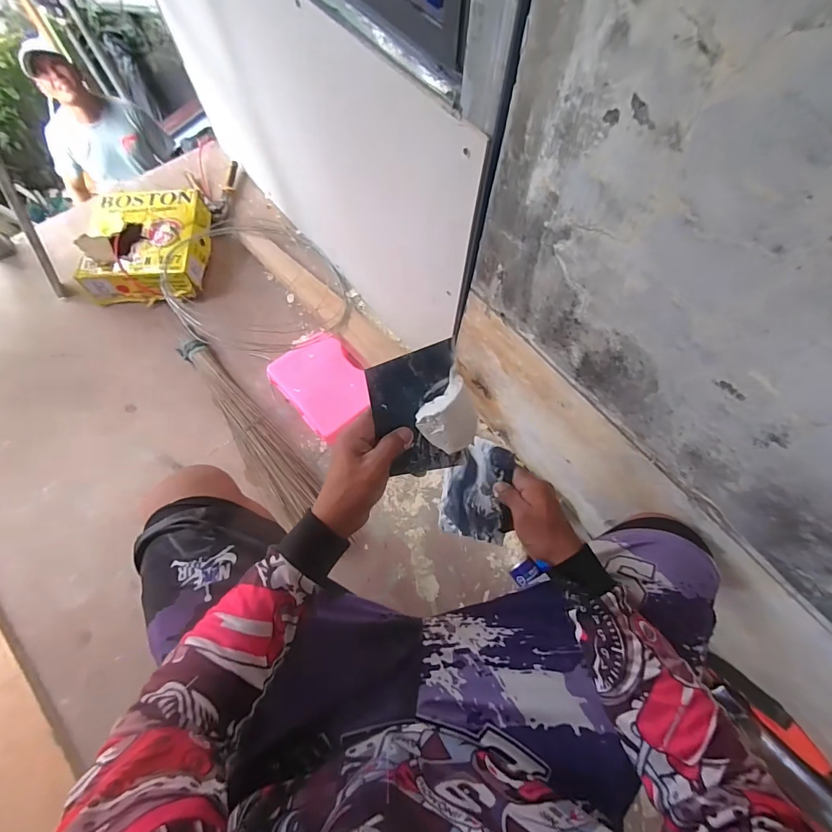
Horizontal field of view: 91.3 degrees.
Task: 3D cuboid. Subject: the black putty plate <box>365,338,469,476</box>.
[{"bbox_3d":[0.003,-0.001,0.436,0.094,0.008,0.138,-15,110,-15],"label":"black putty plate"}]

